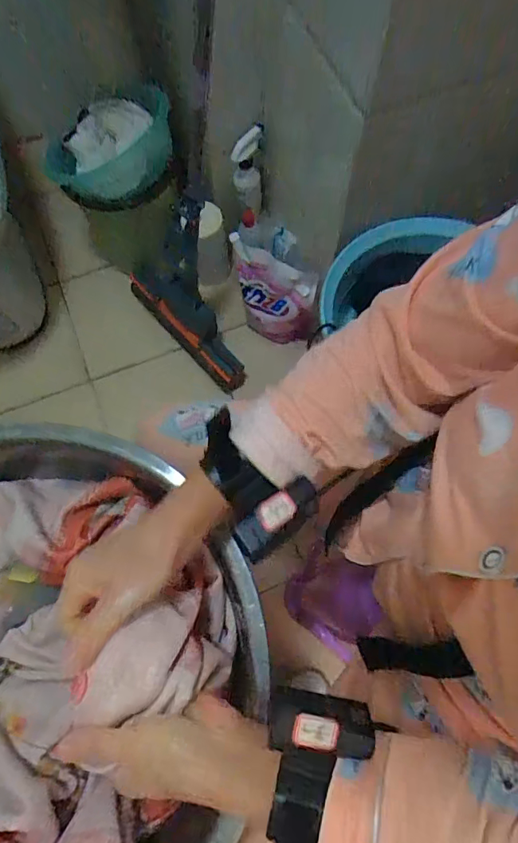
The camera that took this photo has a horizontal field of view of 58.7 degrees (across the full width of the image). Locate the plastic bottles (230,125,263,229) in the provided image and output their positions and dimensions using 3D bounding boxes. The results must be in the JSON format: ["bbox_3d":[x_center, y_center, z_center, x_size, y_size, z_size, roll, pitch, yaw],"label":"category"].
[{"bbox_3d":[-0.024,-0.541,1.011,0.065,0.250,0.066,2,72,1],"label":"plastic bottles"}]

